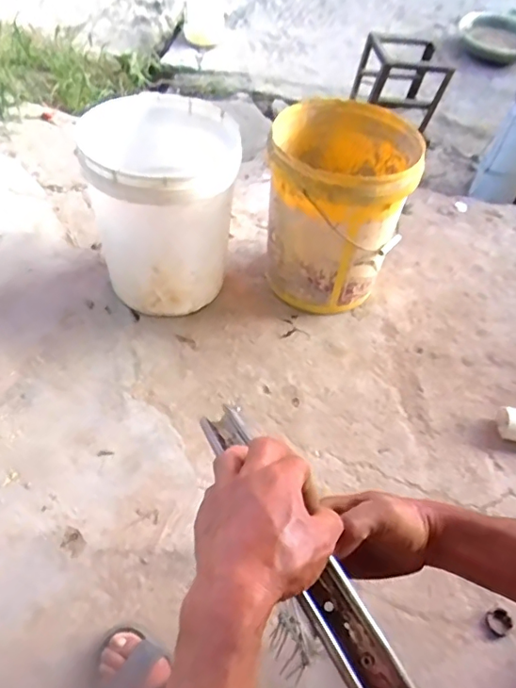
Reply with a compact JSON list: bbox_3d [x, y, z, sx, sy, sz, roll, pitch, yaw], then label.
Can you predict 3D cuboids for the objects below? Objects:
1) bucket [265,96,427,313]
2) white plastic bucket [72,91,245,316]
[{"bbox_3d":[0.174,-0.316,1.251,0.305,0.402,0.371,10,53,4],"label":"bucket"},{"bbox_3d":[-0.212,-0.321,1.215,0.300,0.339,0.379,-10,54,-12],"label":"white plastic bucket"}]

